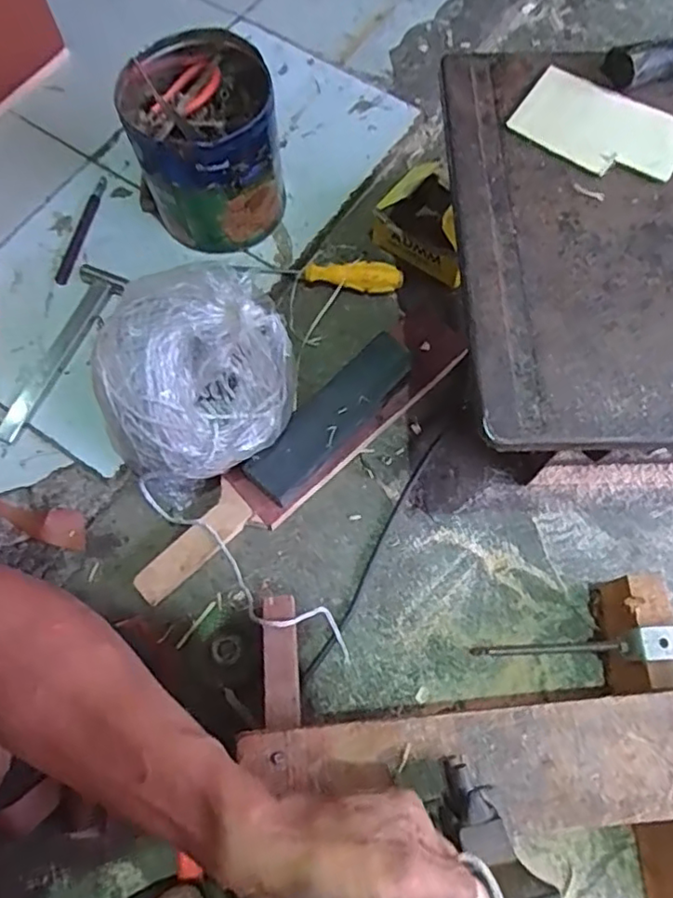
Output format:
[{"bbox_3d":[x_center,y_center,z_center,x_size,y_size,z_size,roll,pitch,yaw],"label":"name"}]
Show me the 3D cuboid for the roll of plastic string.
[{"bbox_3d":[-0.126,-0.053,0.554,0.170,0.199,0.146,-33,72,-11],"label":"roll of plastic string"}]

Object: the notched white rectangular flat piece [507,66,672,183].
[{"bbox_3d":[0.198,-0.240,0.461,0.121,0.007,0.078,32,72,12],"label":"notched white rectangular flat piece"}]

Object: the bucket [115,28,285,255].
[{"bbox_3d":[-0.138,-0.323,0.678,0.145,0.173,0.154,0,70,1],"label":"bucket"}]

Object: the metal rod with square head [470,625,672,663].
[{"bbox_3d":[0.199,0.169,0.523,0.171,0.018,0.026,-15,65,32],"label":"metal rod with square head"}]

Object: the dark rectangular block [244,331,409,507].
[{"bbox_3d":[-0.002,-0.034,0.602,0.053,0.024,0.198,40,75,14],"label":"dark rectangular block"}]

